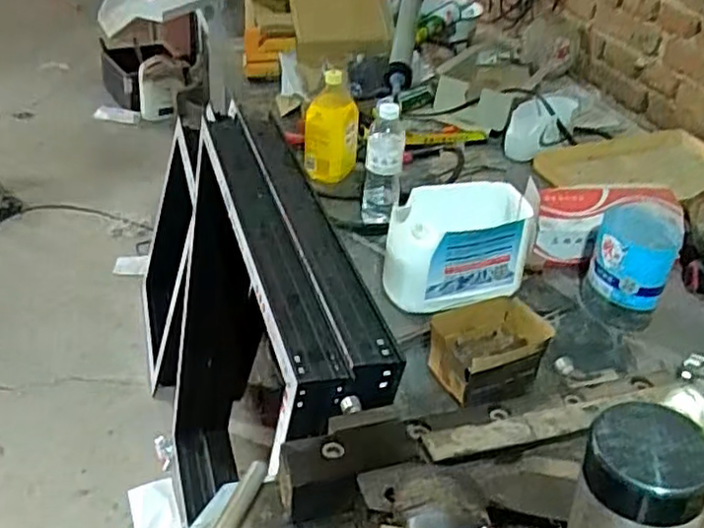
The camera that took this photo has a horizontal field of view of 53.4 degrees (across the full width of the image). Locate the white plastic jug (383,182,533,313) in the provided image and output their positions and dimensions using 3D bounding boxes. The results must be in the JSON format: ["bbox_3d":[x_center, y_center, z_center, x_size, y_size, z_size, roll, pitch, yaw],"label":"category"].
[{"bbox_3d":[0.149,-0.027,1.021,0.195,0.141,0.118,-6,36,-16],"label":"white plastic jug"}]

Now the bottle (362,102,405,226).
[{"bbox_3d":[0.051,-0.152,1.154,0.062,0.218,0.066,8,35,4],"label":"bottle"}]

